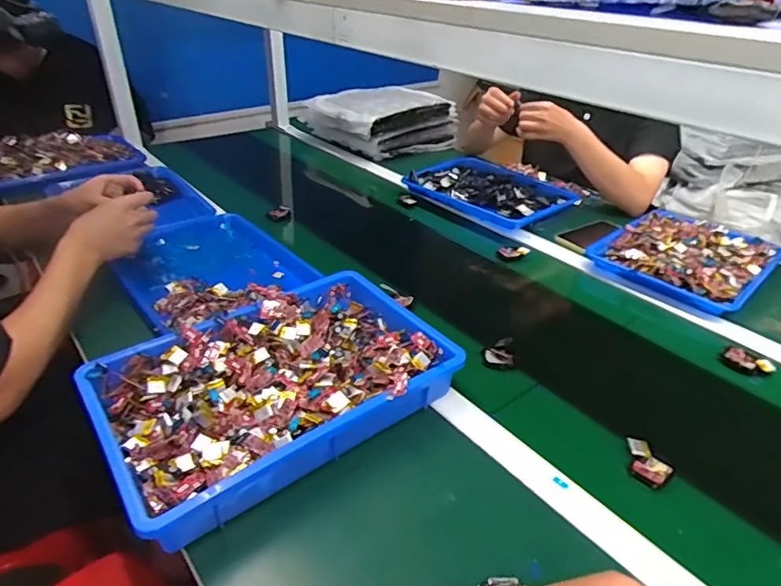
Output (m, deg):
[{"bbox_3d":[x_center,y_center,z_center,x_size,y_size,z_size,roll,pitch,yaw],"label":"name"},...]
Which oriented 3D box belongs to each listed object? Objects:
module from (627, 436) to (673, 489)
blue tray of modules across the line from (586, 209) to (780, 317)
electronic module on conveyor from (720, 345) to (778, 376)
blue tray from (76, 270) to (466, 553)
[{"bbox_3d":[0.275,0.180,0.558,0.040,0.016,0.050,-23,40,-32],"label":"module"},{"bbox_3d":[0.537,-0.070,0.940,0.301,0.047,0.249,-26,42,-35],"label":"blue tray of modules across the line"},{"bbox_3d":[0.484,0.094,0.707,0.043,0.012,0.061,-25,41,-34],"label":"electronic module on conveyor"},{"bbox_3d":[-0.120,0.092,0.598,0.385,0.055,0.249,-22,39,-31],"label":"blue tray"}]

